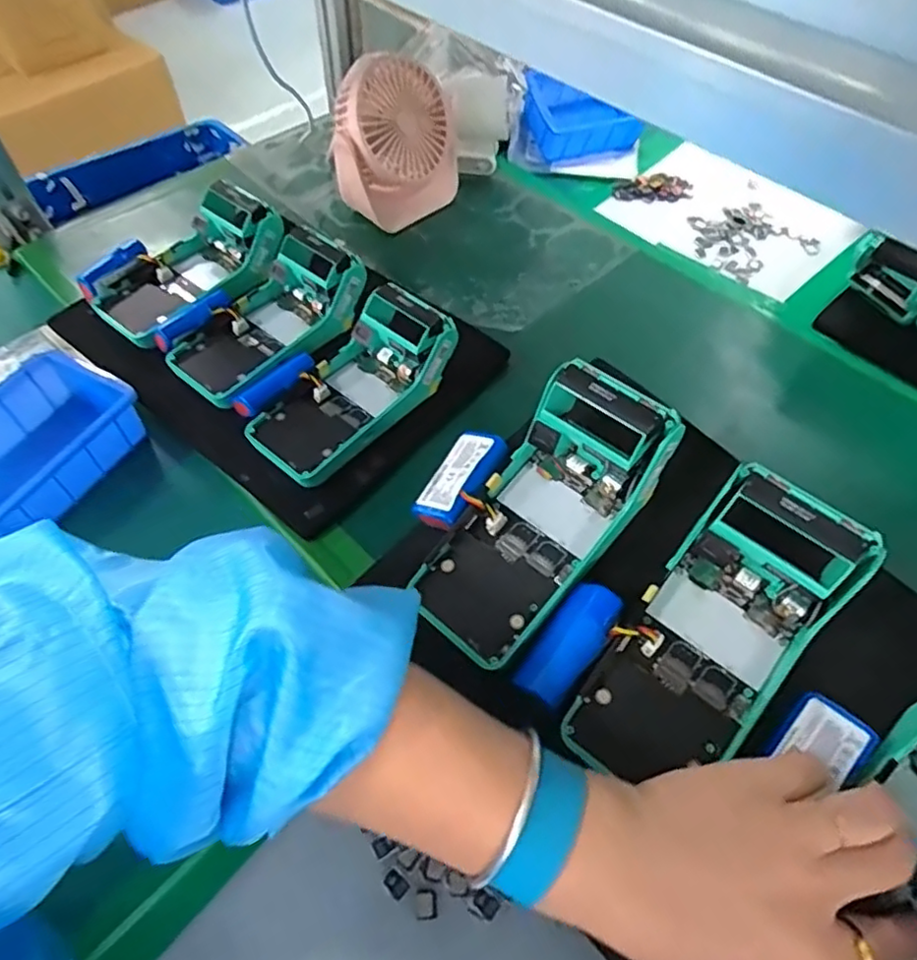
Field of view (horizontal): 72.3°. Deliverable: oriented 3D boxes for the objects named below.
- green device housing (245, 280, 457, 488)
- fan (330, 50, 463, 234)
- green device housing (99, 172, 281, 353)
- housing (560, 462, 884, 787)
[{"bbox_3d":[-0.080,-0.071,0.494,0.073,0.052,0.169,37,77,21],"label":"green device housing"},{"bbox_3d":[-0.058,-0.334,0.628,0.121,0.145,0.066,-34,64,-23],"label":"fan"},{"bbox_3d":[-0.240,-0.195,0.558,0.085,0.075,0.165,35,58,20],"label":"green device housing"},{"bbox_3d":[0.129,0.080,0.322,0.076,0.047,0.166,39,94,22],"label":"housing"}]

